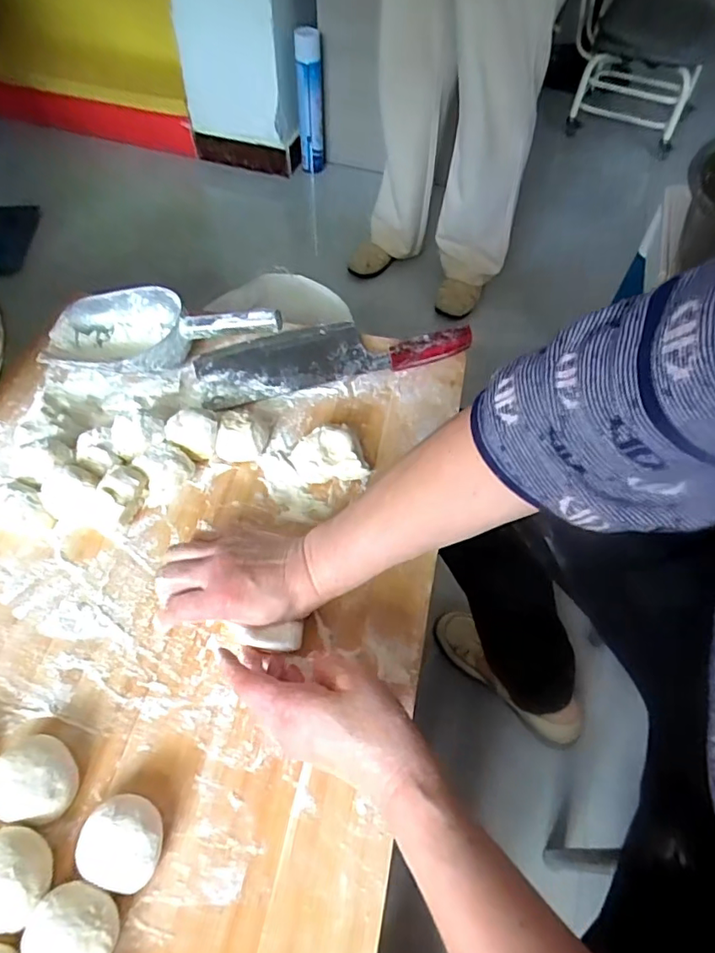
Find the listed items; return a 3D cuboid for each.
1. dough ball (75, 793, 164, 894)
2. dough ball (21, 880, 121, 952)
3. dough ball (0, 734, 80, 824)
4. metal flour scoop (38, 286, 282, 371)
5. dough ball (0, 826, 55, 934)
[{"bbox_3d":[-0.154,0.241,0.370,0.052,0.027,0.050,1,57,-1],"label":"dough ball"},{"bbox_3d":[-0.174,0.281,0.343,0.050,0.028,0.052,1,57,-1],"label":"dough ball"},{"bbox_3d":[-0.222,0.209,0.389,0.050,0.033,0.052,1,57,-1],"label":"dough ball"},{"bbox_3d":[-0.216,-0.153,0.608,0.272,0.051,0.107,5,55,22],"label":"metal flour scoop"},{"bbox_3d":[-0.221,0.255,0.354,0.049,0.032,0.051,1,57,-1],"label":"dough ball"}]

